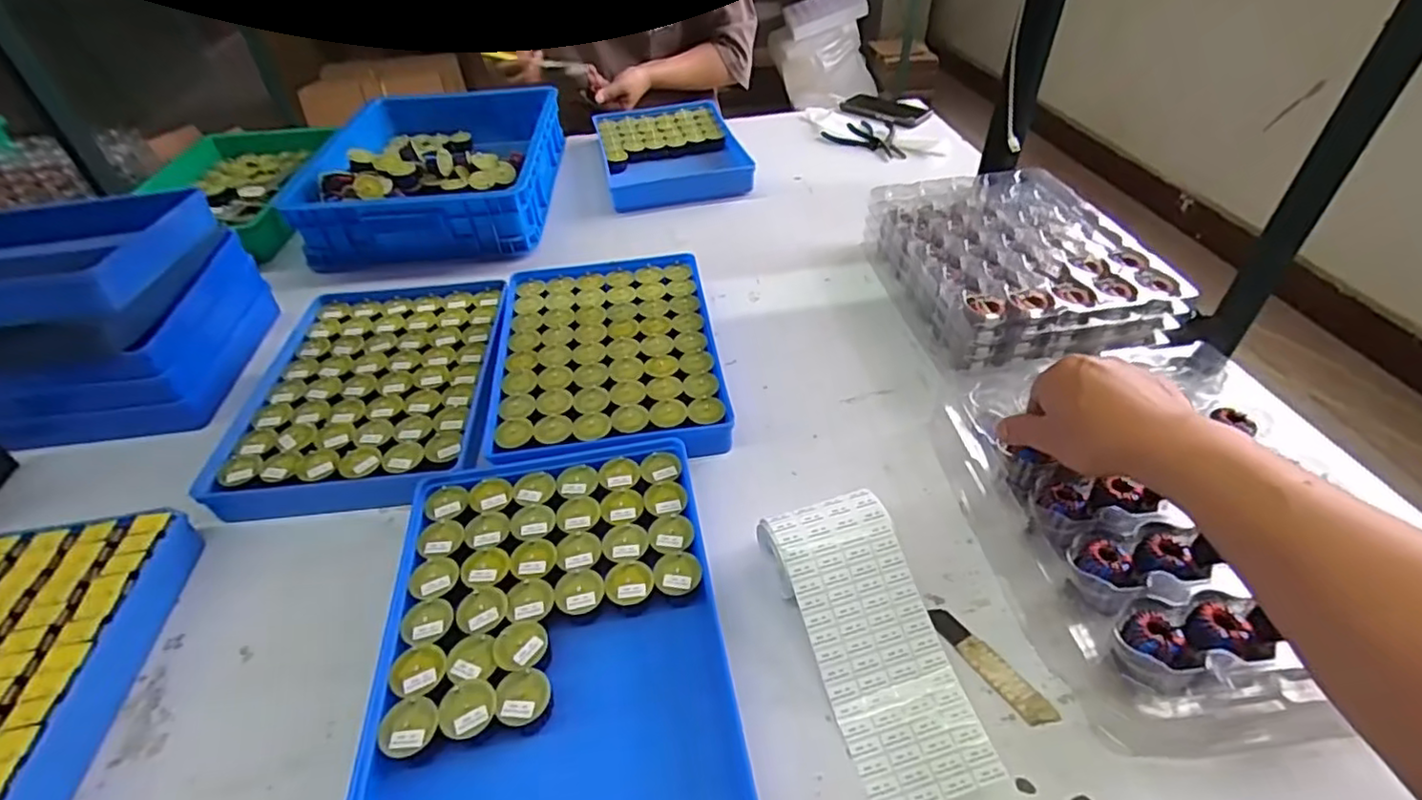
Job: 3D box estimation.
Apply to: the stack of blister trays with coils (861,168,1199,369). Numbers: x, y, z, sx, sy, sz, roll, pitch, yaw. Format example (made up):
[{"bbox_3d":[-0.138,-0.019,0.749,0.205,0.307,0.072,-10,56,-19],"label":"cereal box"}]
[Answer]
[{"bbox_3d":[0.346,-0.158,0.756,0.248,0.085,0.307,-7,43,-4],"label":"stack of blister trays with coils"}]

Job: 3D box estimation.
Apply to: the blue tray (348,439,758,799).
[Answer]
[{"bbox_3d":[-0.110,0.160,0.447,0.227,0.030,0.314,-10,43,-7],"label":"blue tray"}]

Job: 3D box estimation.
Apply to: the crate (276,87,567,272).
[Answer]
[{"bbox_3d":[-0.425,-0.361,0.997,0.342,0.106,0.409,-4,43,-1],"label":"crate"}]

